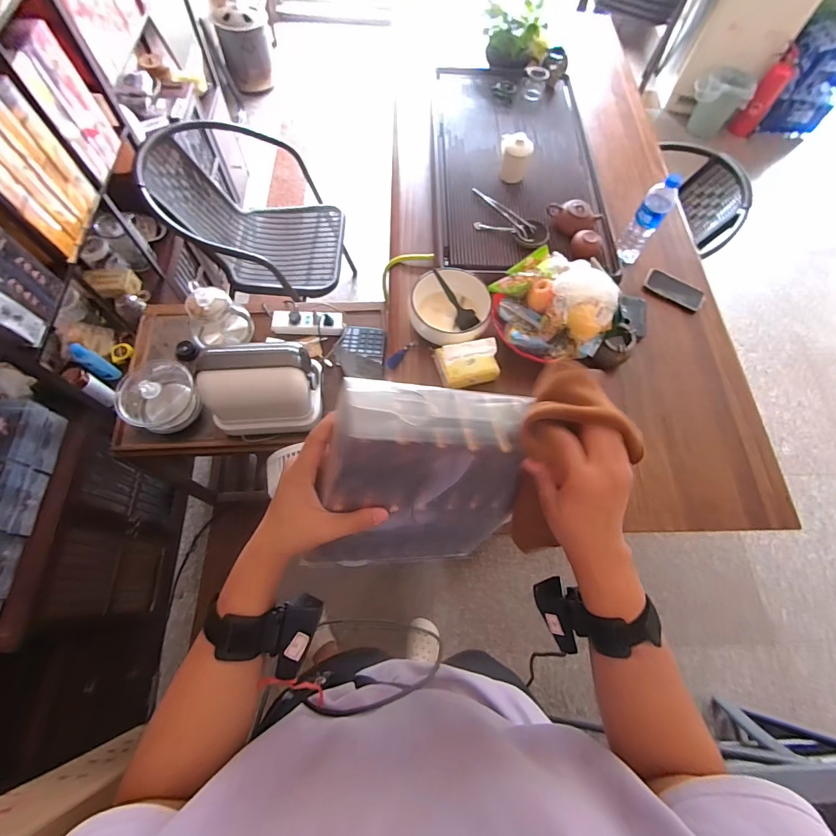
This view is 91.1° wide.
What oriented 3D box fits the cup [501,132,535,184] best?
[{"bbox_3d":[0.262,-0.706,1.115,0.086,0.097,0.088,1,67,-3],"label":"cup"}]

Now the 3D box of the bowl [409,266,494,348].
[{"bbox_3d":[0.074,-0.255,0.968,0.185,0.068,0.198,7,67,0],"label":"bowl"}]

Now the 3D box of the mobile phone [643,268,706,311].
[{"bbox_3d":[0.663,-0.334,1.064,0.148,0.010,0.081,34,70,10],"label":"mobile phone"}]

